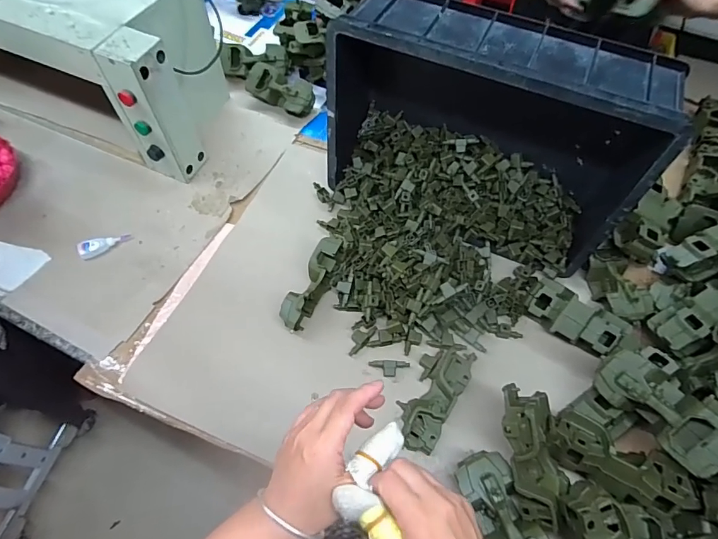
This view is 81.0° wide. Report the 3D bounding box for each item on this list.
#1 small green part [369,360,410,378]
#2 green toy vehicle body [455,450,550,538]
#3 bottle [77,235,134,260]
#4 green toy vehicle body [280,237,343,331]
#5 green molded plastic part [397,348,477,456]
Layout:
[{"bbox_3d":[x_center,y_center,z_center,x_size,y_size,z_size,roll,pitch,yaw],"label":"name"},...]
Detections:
[{"bbox_3d":[0.051,0.166,0.708,0.067,0.016,0.028,4,60,0],"label":"small green part"},{"bbox_3d":[0.201,0.349,0.582,0.076,0.066,0.178,-18,63,-12],"label":"green toy vehicle body"},{"bbox_3d":[-0.499,-0.049,0.828,0.097,0.028,0.027,-23,64,-15],"label":"bottle"},{"bbox_3d":[-0.085,0.027,0.751,0.044,0.077,0.174,26,63,12],"label":"green toy vehicle body"},{"bbox_3d":[0.125,0.200,0.679,0.070,0.035,0.182,30,63,14],"label":"green molded plastic part"}]

